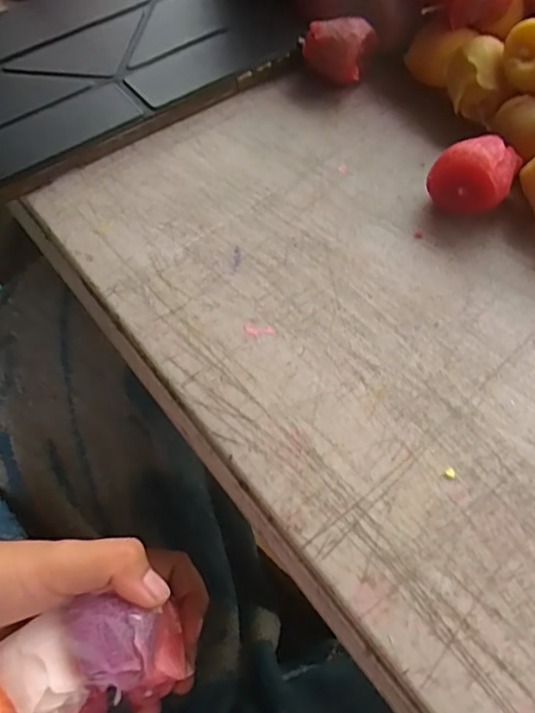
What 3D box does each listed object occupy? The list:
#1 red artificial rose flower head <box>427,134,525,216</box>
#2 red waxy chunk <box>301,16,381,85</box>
[{"bbox_3d":[0.106,-0.093,0.289,0.042,0.034,0.030,13,61,12],"label":"red artificial rose flower head"},{"bbox_3d":[0.044,-0.188,0.347,0.044,0.033,0.025,2,60,6],"label":"red waxy chunk"}]

